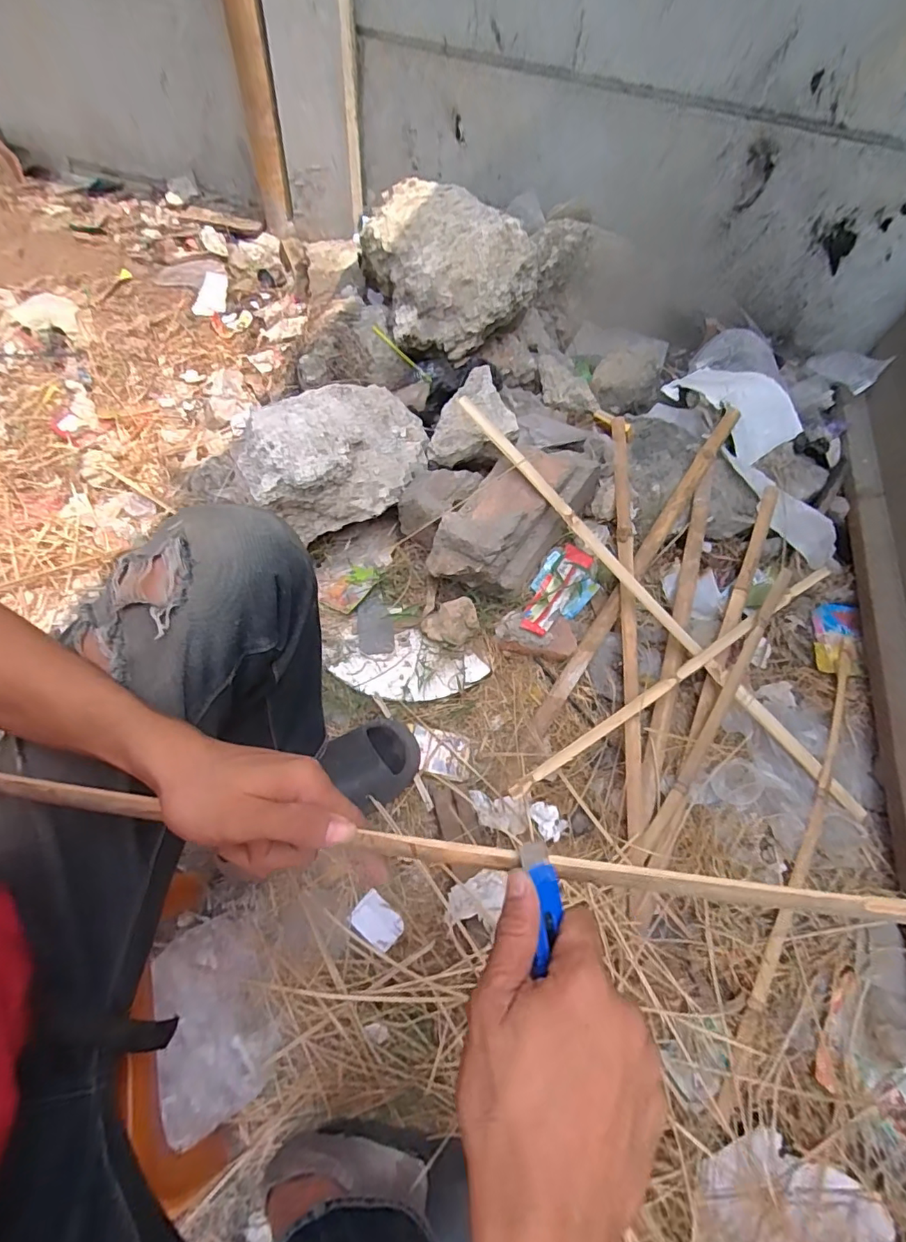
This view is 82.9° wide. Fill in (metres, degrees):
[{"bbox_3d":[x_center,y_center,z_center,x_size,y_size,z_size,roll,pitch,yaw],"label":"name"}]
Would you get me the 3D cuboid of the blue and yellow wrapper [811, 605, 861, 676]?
[{"bbox_3d":[0.709,0.030,0.948,0.075,0.016,0.162,17,61,5],"label":"blue and yellow wrapper"}]

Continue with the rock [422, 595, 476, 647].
[{"bbox_3d":[-0.006,0.003,0.902,0.092,0.047,0.073,-2,61,-5],"label":"rock"}]

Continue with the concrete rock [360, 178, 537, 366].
[{"bbox_3d":[-0.051,-0.749,1.086,0.393,0.195,0.273,38,65,16],"label":"concrete rock"}]

